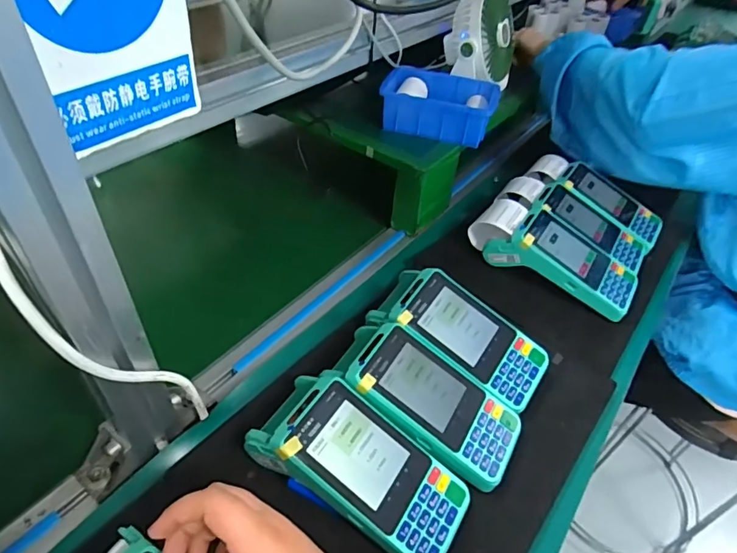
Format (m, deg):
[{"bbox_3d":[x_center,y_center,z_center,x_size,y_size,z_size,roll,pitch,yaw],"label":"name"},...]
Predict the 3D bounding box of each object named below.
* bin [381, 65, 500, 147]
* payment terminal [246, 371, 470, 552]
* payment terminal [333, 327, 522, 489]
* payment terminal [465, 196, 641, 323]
[{"bbox_3d":[0.094,-0.226,0.644,0.142,0.061,0.101,14,44,10],"label":"bin"},{"bbox_3d":[-0.009,0.147,0.372,0.168,0.068,0.082,28,48,23],"label":"payment terminal"},{"bbox_3d":[0.053,0.111,0.418,0.151,0.069,0.083,23,46,18],"label":"payment terminal"},{"bbox_3d":[0.224,-0.027,0.582,0.193,0.068,0.080,24,46,19],"label":"payment terminal"}]

